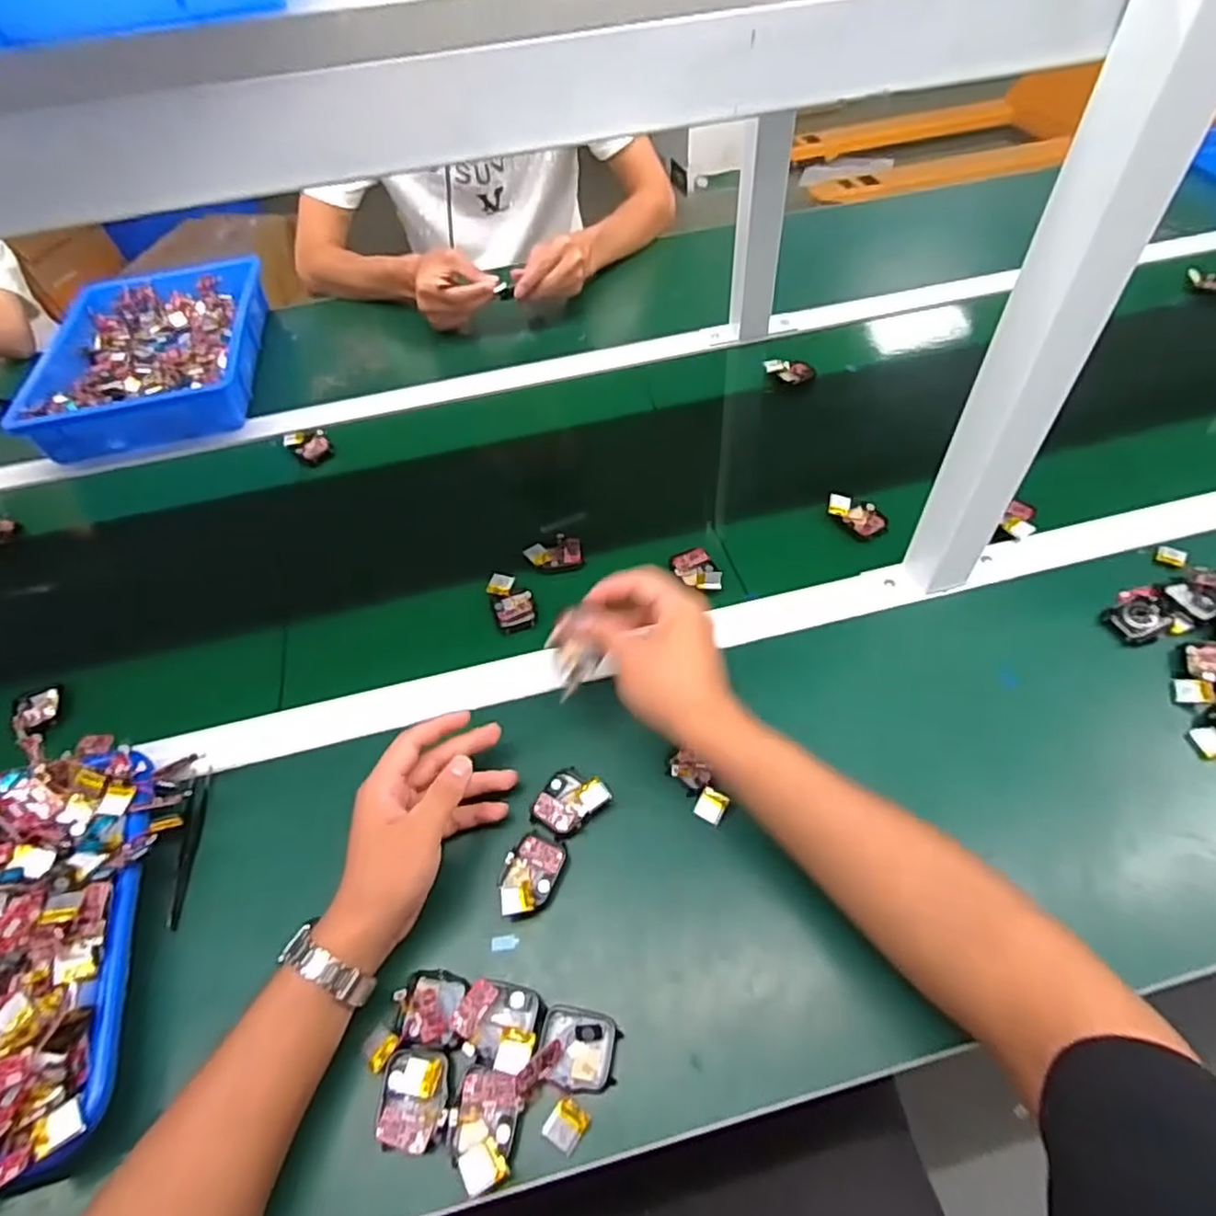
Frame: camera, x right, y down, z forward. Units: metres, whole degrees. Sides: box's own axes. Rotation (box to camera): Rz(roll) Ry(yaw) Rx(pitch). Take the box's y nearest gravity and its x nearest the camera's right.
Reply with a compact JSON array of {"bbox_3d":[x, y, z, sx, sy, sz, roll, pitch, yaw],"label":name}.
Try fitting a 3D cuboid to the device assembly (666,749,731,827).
[{"bbox_3d":[0.064,0.128,0.481,0.029,0.008,0.056,-29,55,-17],"label":"device assembly"}]

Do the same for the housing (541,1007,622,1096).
[{"bbox_3d":[-0.017,0.255,0.391,0.043,0.012,0.039,6,53,9],"label":"housing"}]

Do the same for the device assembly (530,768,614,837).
[{"bbox_3d":[-0.026,0.138,0.479,0.046,0.011,0.047,19,56,19],"label":"device assembly"}]

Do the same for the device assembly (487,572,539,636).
[{"bbox_3d":[-0.086,-0.007,0.601,0.035,0.017,0.059,-20,53,-10],"label":"device assembly"}]

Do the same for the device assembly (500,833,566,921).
[{"bbox_3d":[-0.052,0.180,0.450,0.038,0.018,0.054,11,54,13],"label":"device assembly"}]

